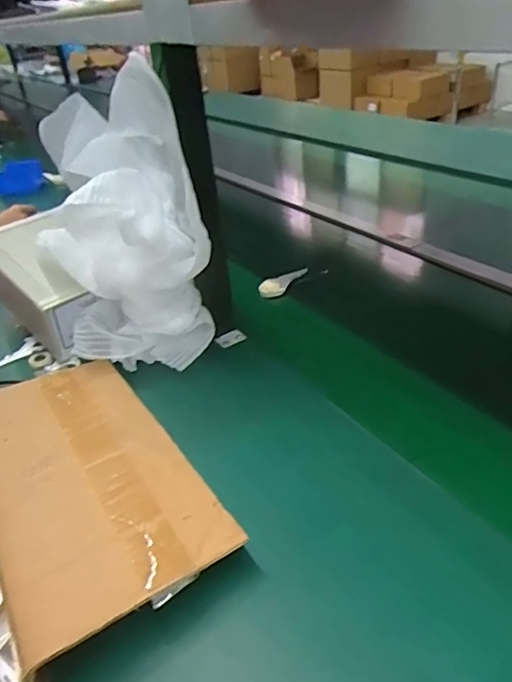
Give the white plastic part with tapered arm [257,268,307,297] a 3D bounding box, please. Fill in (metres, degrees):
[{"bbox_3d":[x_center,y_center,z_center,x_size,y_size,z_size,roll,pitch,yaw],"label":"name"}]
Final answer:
[{"bbox_3d":[0.047,-0.107,0.948,0.105,0.023,0.032,-29,38,-30],"label":"white plastic part with tapered arm"}]

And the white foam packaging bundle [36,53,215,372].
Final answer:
[{"bbox_3d":[-0.181,-0.134,0.705,0.215,0.357,0.160,-12,33,-6],"label":"white foam packaging bundle"}]

